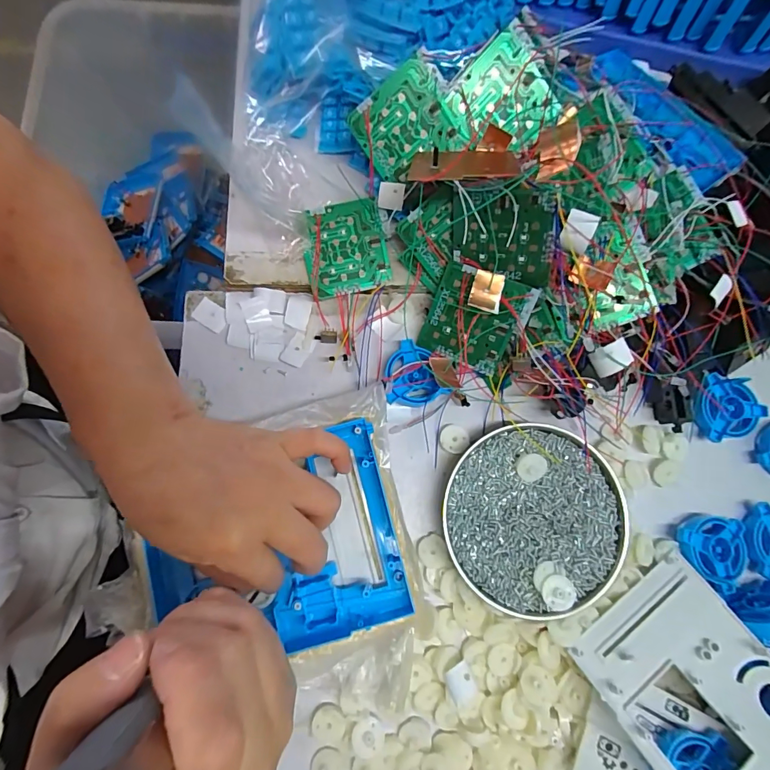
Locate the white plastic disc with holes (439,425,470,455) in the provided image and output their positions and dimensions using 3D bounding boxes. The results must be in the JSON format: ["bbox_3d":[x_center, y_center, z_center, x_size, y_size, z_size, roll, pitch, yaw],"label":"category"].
[{"bbox_3d":[0.056,0.044,0.330,0.022,0.006,0.022,0,80,0],"label":"white plastic disc with holes"}]

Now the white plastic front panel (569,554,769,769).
[{"bbox_3d":[0.214,0.208,0.268,0.112,0.007,0.142,-29,58,-15],"label":"white plastic front panel"}]

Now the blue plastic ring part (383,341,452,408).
[{"bbox_3d":[0.019,-0.008,0.326,0.046,0.021,0.053,-28,81,-5],"label":"blue plastic ring part"}]

